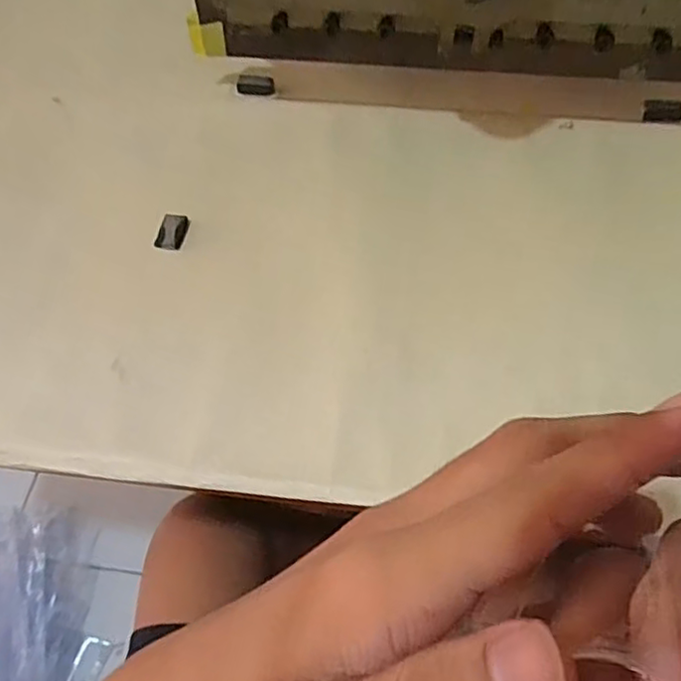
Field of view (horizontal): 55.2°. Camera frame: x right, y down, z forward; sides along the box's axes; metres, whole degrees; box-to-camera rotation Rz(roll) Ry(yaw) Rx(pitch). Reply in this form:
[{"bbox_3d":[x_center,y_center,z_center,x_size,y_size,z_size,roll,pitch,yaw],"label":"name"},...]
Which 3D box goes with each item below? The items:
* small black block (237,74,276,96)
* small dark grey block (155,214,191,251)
[{"bbox_3d":[-0.057,-0.173,0.439,0.024,0.009,0.009,3,58,5],"label":"small black block"},{"bbox_3d":[-0.094,-0.061,0.365,0.016,0.004,0.024,8,59,7],"label":"small dark grey block"}]

